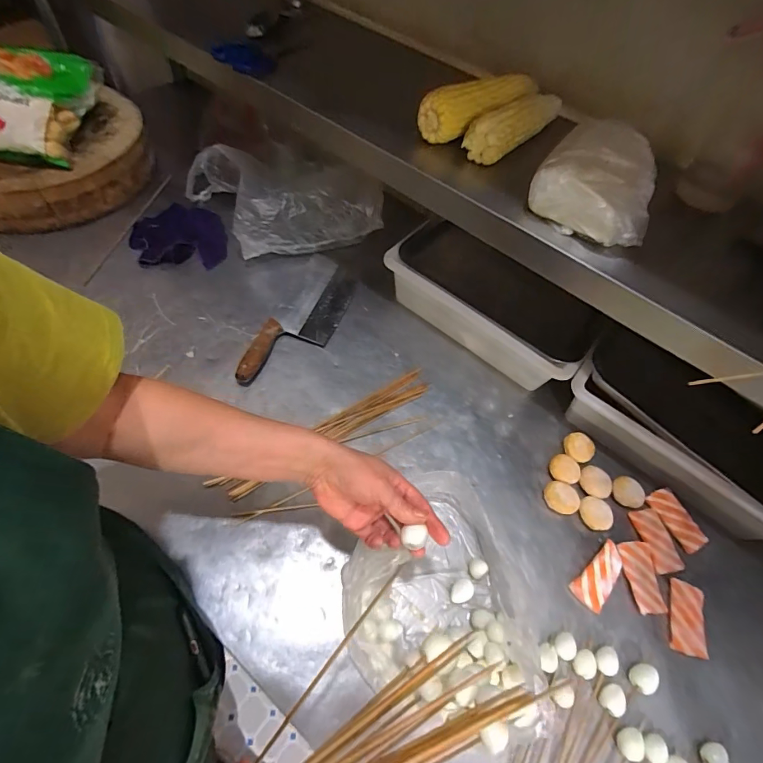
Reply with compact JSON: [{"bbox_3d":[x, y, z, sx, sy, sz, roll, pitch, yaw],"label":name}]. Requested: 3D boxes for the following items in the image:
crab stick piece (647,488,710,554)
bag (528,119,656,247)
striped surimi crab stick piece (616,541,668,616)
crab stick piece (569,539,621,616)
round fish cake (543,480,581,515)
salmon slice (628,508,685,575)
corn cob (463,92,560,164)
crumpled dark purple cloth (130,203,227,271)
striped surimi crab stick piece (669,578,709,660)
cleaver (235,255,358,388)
[{"bbox_3d":[0.404,0.188,0.566,0.038,0.004,0.082,-21,62,-15],"label":"crab stick piece"},{"bbox_3d":[0.243,-0.216,0.454,0.121,0.056,0.129,36,62,15],"label":"bag"},{"bbox_3d":[0.326,0.244,0.521,0.041,0.007,0.082,4,59,-1],"label":"striped surimi crab stick piece"},{"bbox_3d":[0.271,0.239,0.513,0.081,0.015,0.037,-38,68,-23],"label":"crab stick piece"},{"bbox_3d":[0.246,0.160,0.570,0.045,0.020,0.043,2,59,-3],"label":"round fish cake"},{"bbox_3d":[0.365,0.210,0.551,0.041,0.004,0.079,-7,60,-8],"label":"salmon slice"},{"bbox_3d":[0.158,-0.306,0.503,0.128,0.044,0.039,-31,66,-22],"label":"corn cob"},{"bbox_3d":[-0.351,-0.252,0.724,0.148,0.014,0.109,-3,86,-20],"label":"crumpled dark purple cloth"},{"bbox_3d":[0.370,0.285,0.504,0.035,0.013,0.080,18,60,8],"label":"striped surimi crab stick piece"},{"bbox_3d":[-0.129,-0.103,0.698,0.107,0.030,0.297,21,60,9],"label":"cleaver"}]

